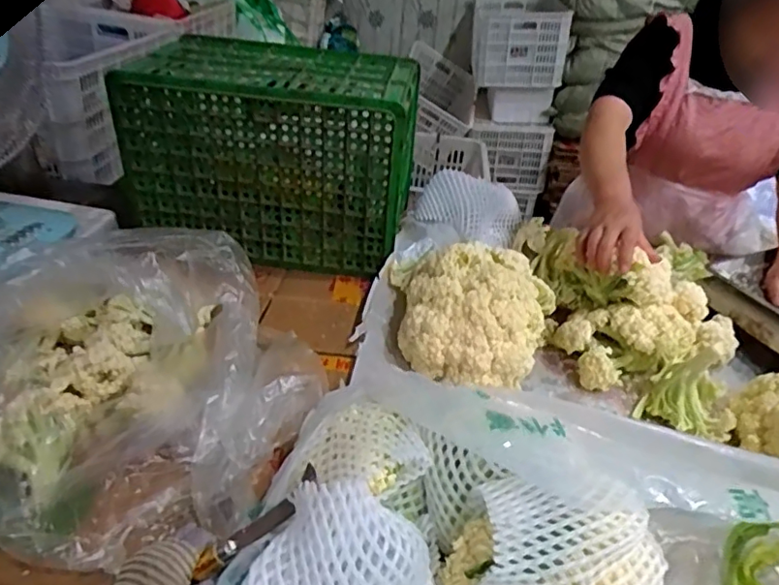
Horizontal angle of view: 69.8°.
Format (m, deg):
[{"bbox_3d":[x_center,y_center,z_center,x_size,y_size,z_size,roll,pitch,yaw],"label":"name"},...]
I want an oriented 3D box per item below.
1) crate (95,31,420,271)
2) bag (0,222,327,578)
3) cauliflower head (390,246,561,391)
[{"bbox_3d":[-0.209,-0.267,1.097,0.508,0.332,0.315,12,34,9],"label":"crate"},{"bbox_3d":[-0.296,0.098,0.665,0.410,0.184,0.404,-2,35,-12],"label":"bag"},{"bbox_3d":[0.112,0.024,0.826,0.234,0.124,0.186,16,35,14],"label":"cauliflower head"}]

